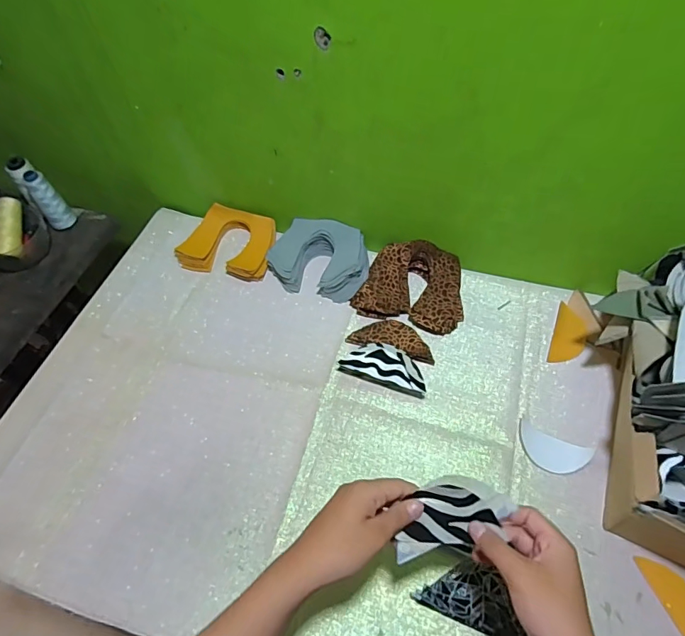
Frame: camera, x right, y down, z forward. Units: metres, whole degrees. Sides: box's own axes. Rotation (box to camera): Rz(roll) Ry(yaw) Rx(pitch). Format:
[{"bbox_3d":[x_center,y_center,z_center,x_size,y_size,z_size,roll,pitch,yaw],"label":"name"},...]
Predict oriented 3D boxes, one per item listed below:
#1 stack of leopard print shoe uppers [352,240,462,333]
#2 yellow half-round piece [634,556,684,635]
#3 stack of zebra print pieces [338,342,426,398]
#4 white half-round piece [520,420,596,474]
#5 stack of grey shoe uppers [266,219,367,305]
[{"bbox_3d":[0.113,-0.053,0.717,0.159,0.049,0.132,16,59,13],"label":"stack of leopard print shoe uppers"},{"bbox_3d":[0.360,0.305,0.481,0.034,0.012,0.101,-17,57,-7],"label":"yellow half-round piece"},{"bbox_3d":[0.061,0.069,0.645,0.121,0.034,0.051,16,59,14],"label":"stack of zebra print pieces"},{"bbox_3d":[0.266,0.170,0.575,0.086,0.009,0.045,23,61,17],"label":"white half-round piece"},{"bbox_3d":[-0.037,-0.098,0.757,0.164,0.052,0.122,14,59,13],"label":"stack of grey shoe uppers"}]

